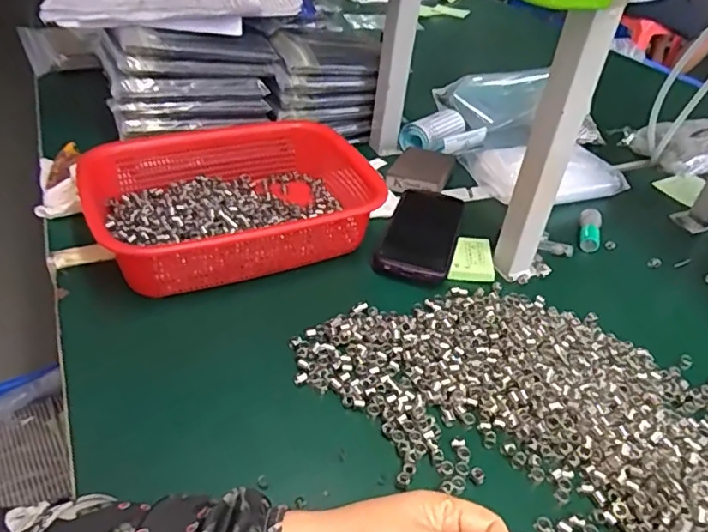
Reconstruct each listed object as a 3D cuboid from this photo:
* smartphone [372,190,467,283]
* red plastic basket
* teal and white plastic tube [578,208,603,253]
[{"bbox_3d":[0.079,-0.043,0.640,0.076,0.013,0.169,15,38,10],"label":"smartphone"},{"bbox_3d":[-0.131,-0.066,0.599,0.254,0.070,0.203,-13,41,-24],"label":"red plastic basket"},{"bbox_3d":[0.284,-0.044,0.681,0.026,0.020,0.066,16,38,12],"label":"teal and white plastic tube"}]

